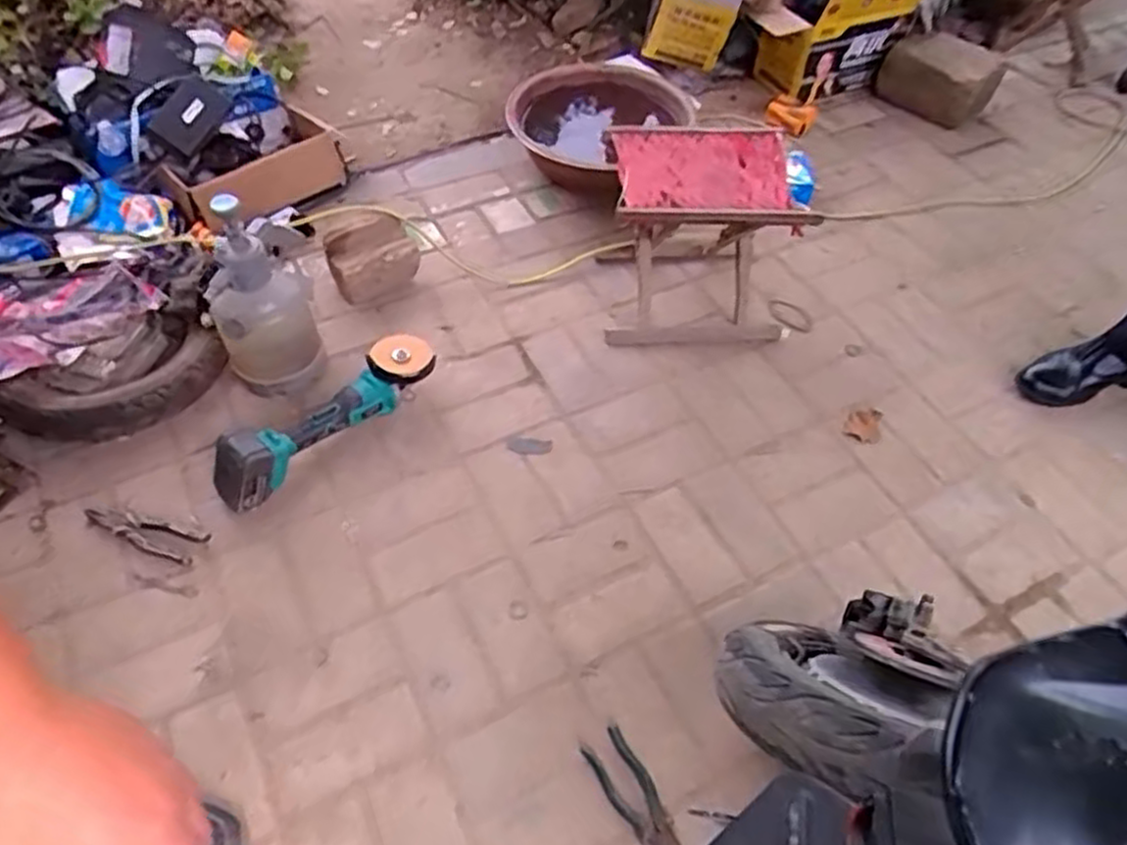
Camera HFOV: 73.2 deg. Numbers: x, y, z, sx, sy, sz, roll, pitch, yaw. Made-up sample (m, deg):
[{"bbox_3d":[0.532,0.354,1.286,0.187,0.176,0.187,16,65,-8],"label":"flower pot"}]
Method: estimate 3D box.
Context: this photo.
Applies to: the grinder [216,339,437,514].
[{"bbox_3d":[-0.357,-0.017,1.145,0.094,0.095,0.368,39,62,23],"label":"grinder"}]

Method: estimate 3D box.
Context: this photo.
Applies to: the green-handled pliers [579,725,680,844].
[{"bbox_3d":[0.093,0.457,0.906,0.057,0.009,0.187,-28,59,-18],"label":"green-handled pliers"}]

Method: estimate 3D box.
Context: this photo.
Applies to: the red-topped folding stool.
[{"bbox_3d":[0.227,-0.306,1.268,0.294,0.292,0.210,-3,54,-2],"label":"red-topped folding stool"}]

